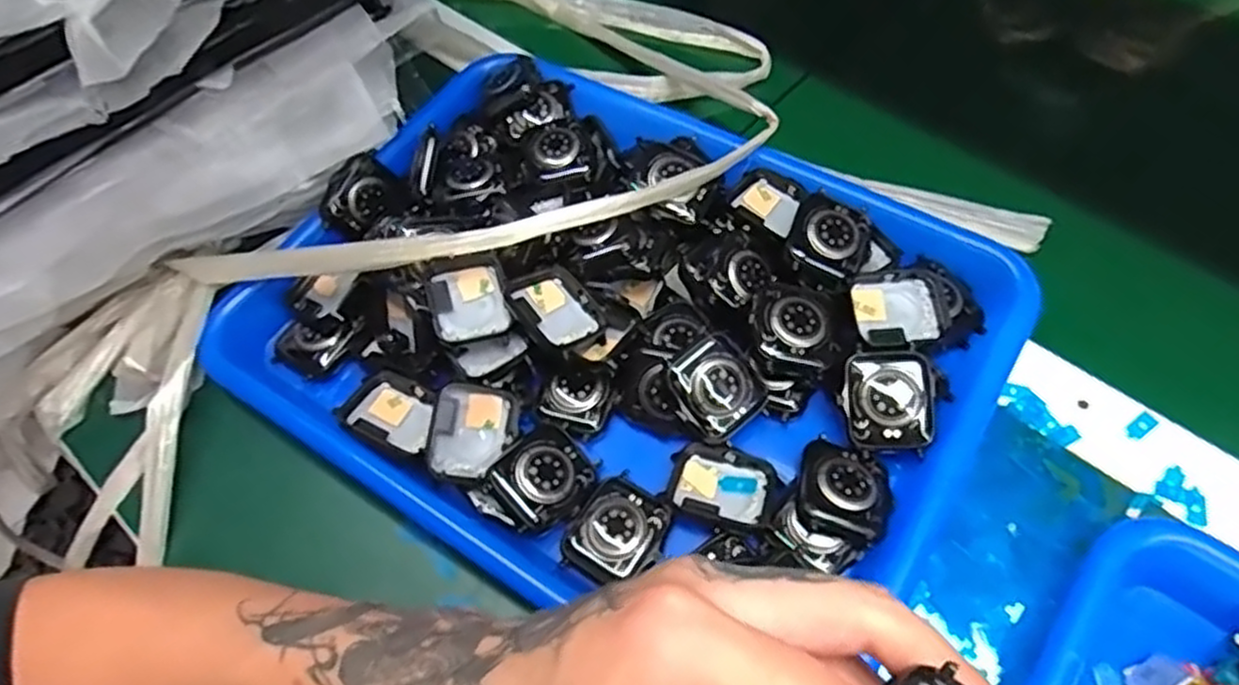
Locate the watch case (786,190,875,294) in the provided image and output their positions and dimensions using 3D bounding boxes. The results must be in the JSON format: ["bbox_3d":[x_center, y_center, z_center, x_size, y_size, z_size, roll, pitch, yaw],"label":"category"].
[{"bbox_3d":[0.102,-0.047,0.349,0.042,0.012,0.039,24,78,9],"label":"watch case"}]

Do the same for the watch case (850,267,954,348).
[{"bbox_3d":[0.127,-0.015,0.334,0.042,0.009,0.035,-10,59,-2],"label":"watch case"}]

